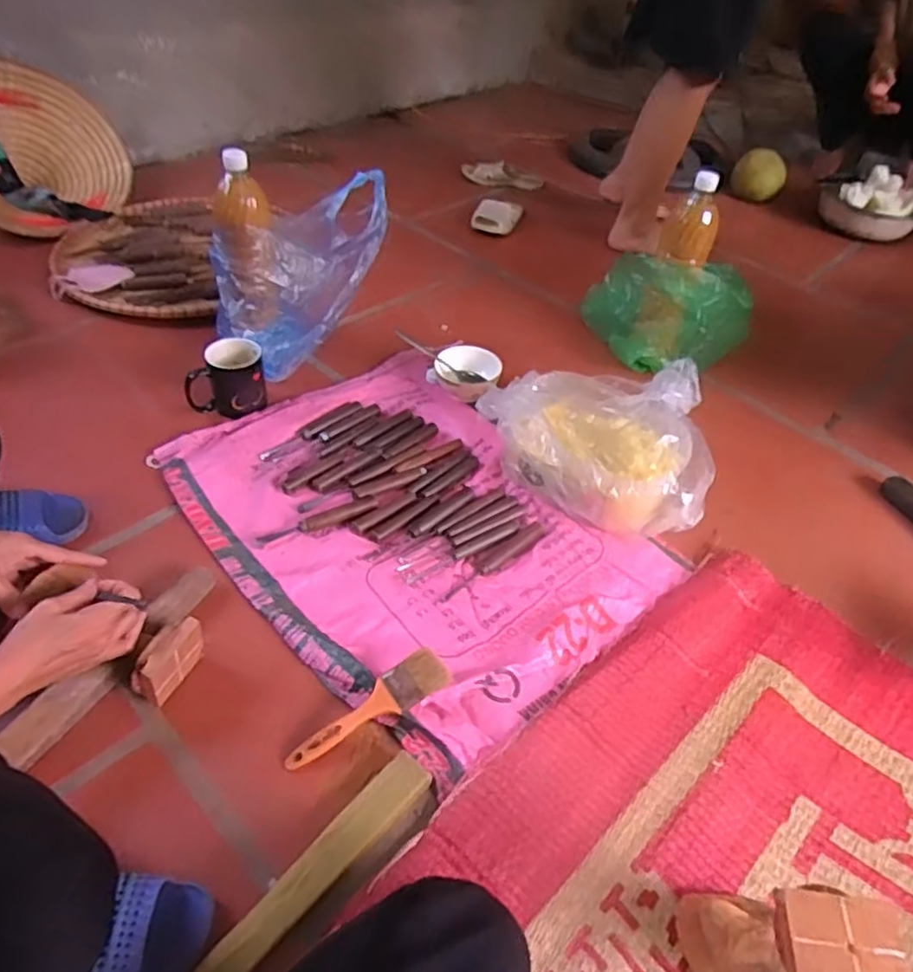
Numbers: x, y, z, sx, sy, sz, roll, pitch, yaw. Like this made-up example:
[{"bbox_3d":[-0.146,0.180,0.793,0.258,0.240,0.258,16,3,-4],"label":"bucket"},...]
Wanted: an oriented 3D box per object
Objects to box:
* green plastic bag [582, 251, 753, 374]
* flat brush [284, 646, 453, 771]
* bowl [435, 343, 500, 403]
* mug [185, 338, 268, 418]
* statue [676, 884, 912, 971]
[{"bbox_3d":[0.379,-0.324,1.187,0.285,0.175,0.209,9,44,5],"label":"green plastic bag"},{"bbox_3d":[-0.091,0.230,0.689,0.181,0.013,0.046,-31,65,-14],"label":"flat brush"},{"bbox_3d":[0.021,-0.185,1.103,0.085,0.057,0.114,-29,53,-29],"label":"bowl"},{"bbox_3d":[-0.346,-0.159,1.010,0.113,0.094,0.072,-9,46,-14],"label":"mug"},{"bbox_3d":[0.245,0.354,0.511,0.094,0.172,0.092,5,44,1],"label":"statue"}]

